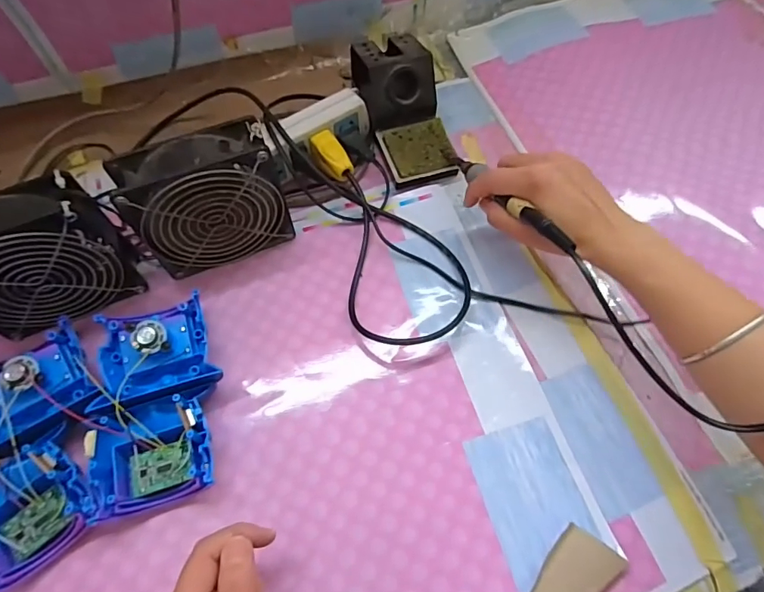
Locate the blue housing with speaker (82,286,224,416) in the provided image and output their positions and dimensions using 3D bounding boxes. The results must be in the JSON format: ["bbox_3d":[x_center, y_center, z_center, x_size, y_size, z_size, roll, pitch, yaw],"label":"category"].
[{"bbox_3d":[-0.177,0.049,0.378,0.089,0.043,0.088,-18,65,-8],"label":"blue housing with speaker"}]

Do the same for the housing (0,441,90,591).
[{"bbox_3d":[-0.247,0.150,0.327,0.075,0.036,0.073,-37,69,-17],"label":"housing"}]

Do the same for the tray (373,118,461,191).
[{"bbox_3d":[0.037,-0.150,0.491,0.071,0.020,0.065,-14,64,-6],"label":"tray"}]

